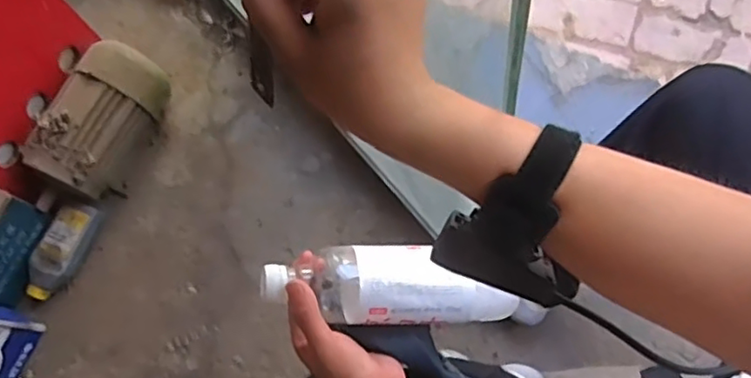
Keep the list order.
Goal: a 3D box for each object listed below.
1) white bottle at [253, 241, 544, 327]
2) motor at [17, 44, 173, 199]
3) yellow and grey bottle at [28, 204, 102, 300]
[{"bbox_3d":[0.026,0.086,0.549,0.240,0.061,0.068,10,70,-10],"label":"white bottle"},{"bbox_3d":[-0.510,-0.125,1.188,0.150,0.170,0.273,25,76,14],"label":"motor"},{"bbox_3d":[-0.588,0.117,1.189,0.071,0.051,0.189,23,73,11],"label":"yellow and grey bottle"}]

